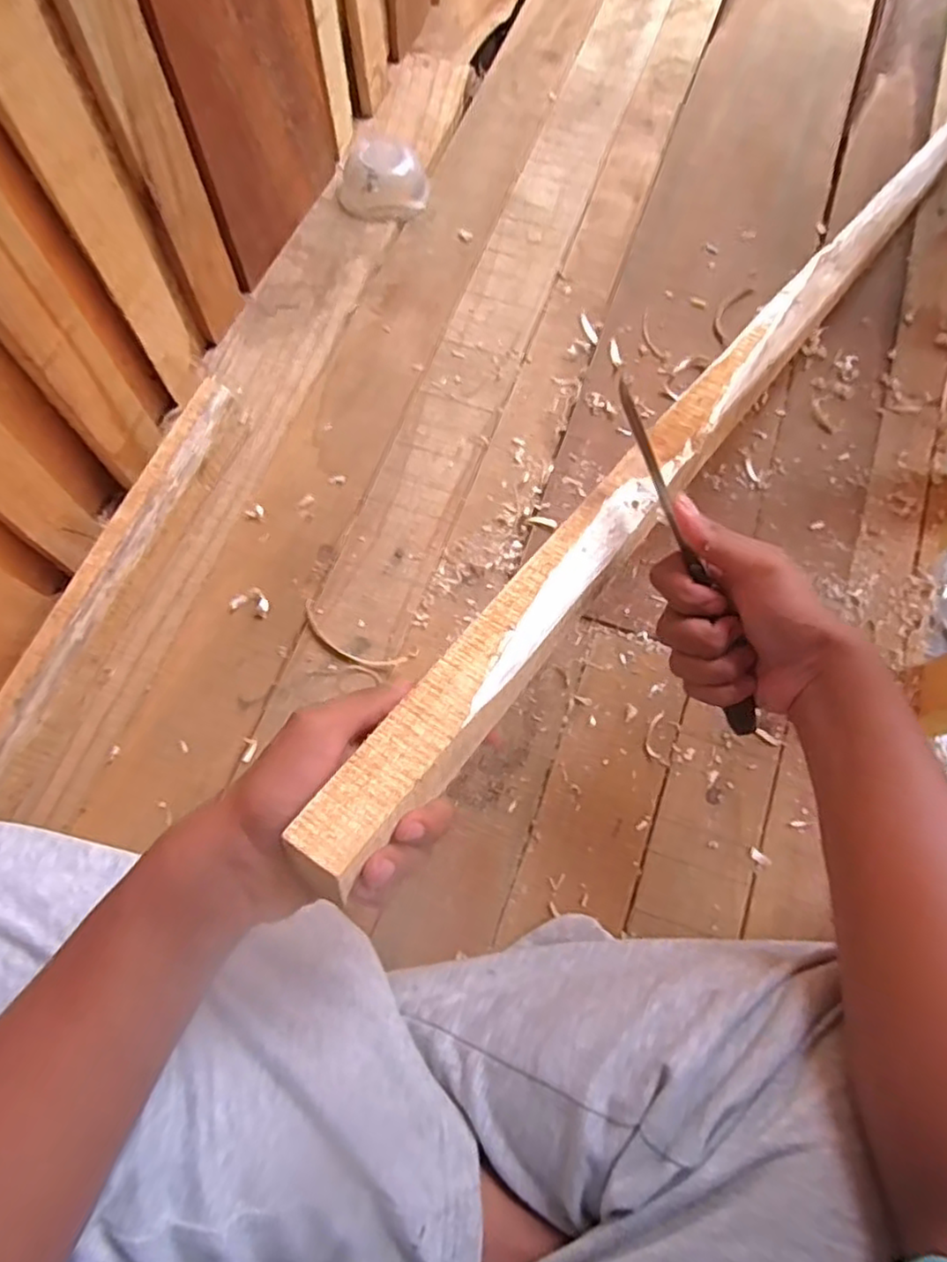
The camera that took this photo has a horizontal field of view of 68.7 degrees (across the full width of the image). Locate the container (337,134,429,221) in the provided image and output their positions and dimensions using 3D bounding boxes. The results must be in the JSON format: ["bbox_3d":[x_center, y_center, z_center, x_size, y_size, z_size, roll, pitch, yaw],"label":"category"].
[{"bbox_3d":[-0.103,-0.514,0.771,0.097,0.037,0.107,-6,70,-4],"label":"container"}]

